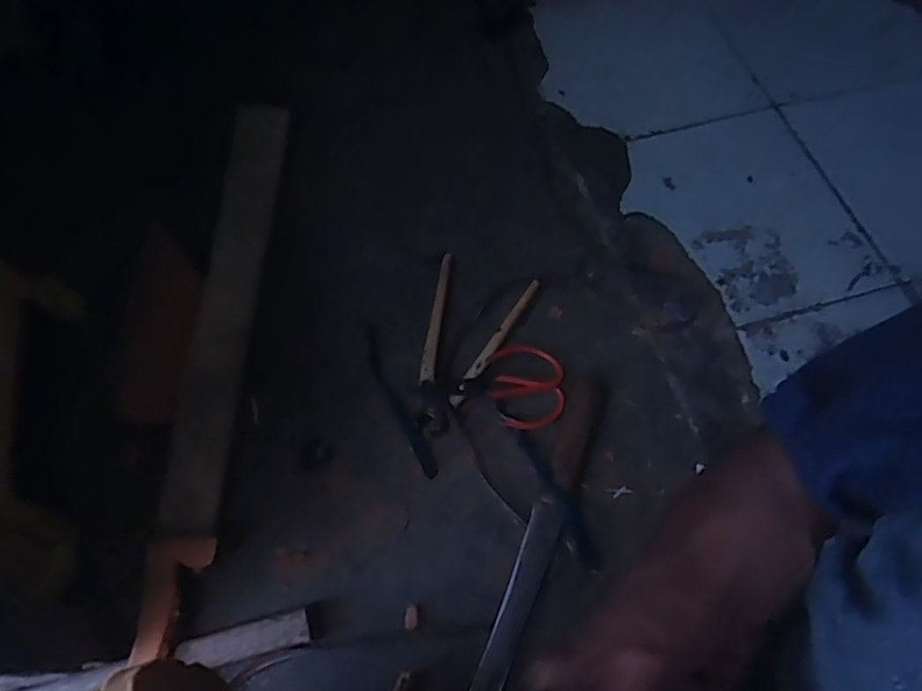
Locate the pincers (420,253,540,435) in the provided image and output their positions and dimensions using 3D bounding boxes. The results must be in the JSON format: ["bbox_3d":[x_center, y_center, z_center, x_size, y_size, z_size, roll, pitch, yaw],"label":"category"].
[{"bbox_3d":[-0.010,-0.015,0.734,0.107,0.018,0.209,27,65,14],"label":"pincers"}]

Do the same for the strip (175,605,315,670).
[{"bbox_3d":[-0.193,0.268,0.597,0.116,0.021,0.029,-15,63,-7],"label":"strip"}]

